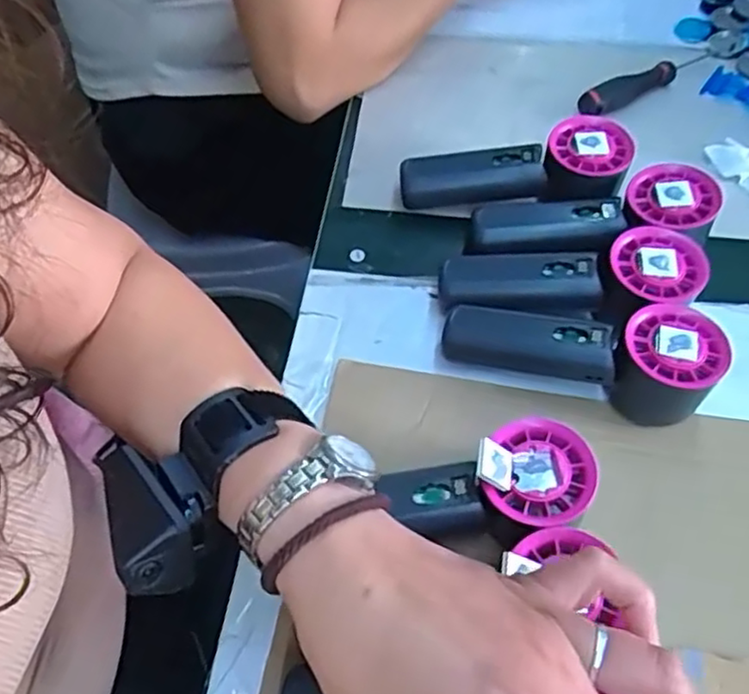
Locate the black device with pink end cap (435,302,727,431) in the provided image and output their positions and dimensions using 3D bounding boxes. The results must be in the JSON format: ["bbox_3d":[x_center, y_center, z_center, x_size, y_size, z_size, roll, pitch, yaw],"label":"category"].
[{"bbox_3d":[0.121,0.001,0.409,0.157,0.054,0.057,11,59,8],"label":"black device with pink end cap"}]

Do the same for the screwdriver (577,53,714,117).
[{"bbox_3d":[0.225,-0.221,0.555,0.138,0.022,0.019,-25,61,-13],"label":"screwdriver"}]

